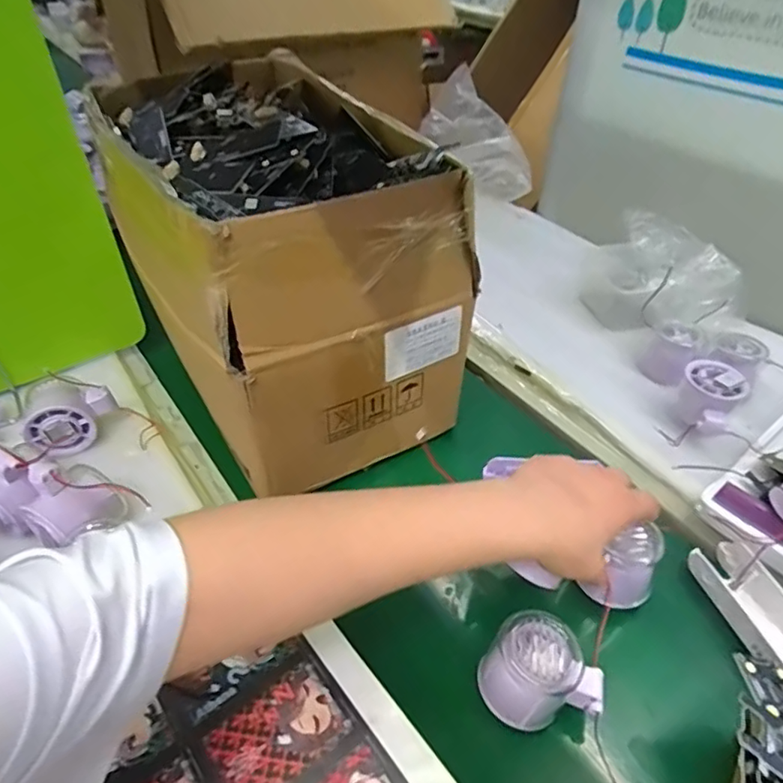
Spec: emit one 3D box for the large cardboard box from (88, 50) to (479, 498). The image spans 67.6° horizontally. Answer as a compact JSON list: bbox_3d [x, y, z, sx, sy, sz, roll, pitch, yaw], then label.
[{"bbox_3d":[-0.120,-0.144,0.596,0.236,0.246,0.411,-20,47,-21],"label":"large cardboard box"}]

